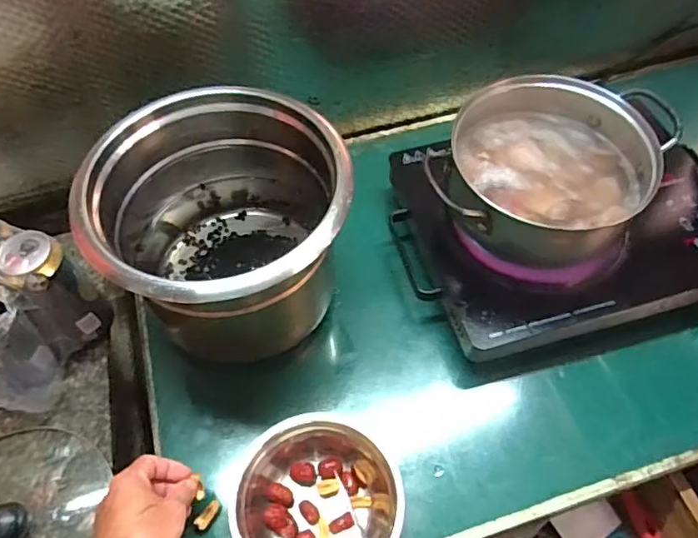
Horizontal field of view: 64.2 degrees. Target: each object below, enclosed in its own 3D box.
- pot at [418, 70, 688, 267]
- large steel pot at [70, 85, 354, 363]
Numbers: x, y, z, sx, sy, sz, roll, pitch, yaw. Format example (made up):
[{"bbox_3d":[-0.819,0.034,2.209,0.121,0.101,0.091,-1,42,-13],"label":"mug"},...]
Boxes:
[{"bbox_3d":[0.226,-0.125,0.652,0.222,0.113,0.217,5,59,3],"label":"pot"},{"bbox_3d":[-0.127,-0.046,0.615,0.247,0.210,0.238,0,59,0],"label":"large steel pot"}]

